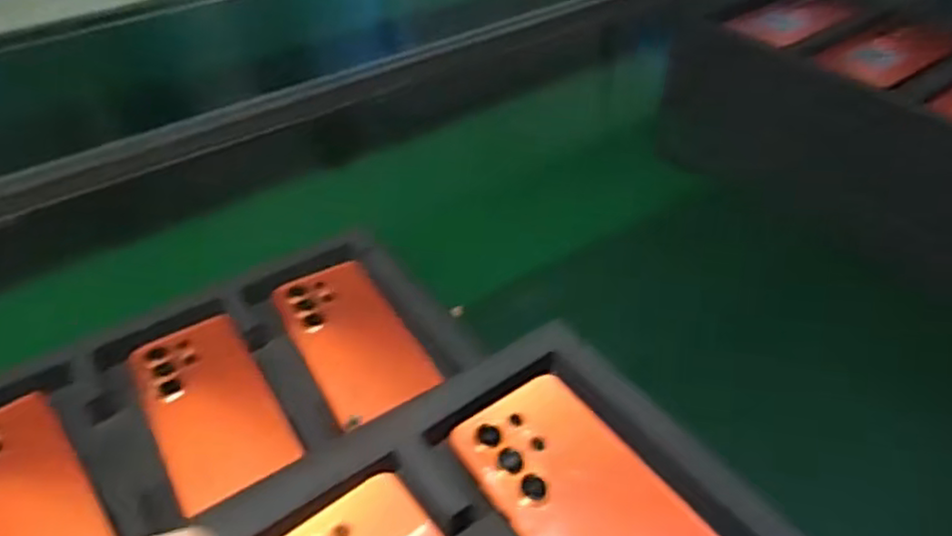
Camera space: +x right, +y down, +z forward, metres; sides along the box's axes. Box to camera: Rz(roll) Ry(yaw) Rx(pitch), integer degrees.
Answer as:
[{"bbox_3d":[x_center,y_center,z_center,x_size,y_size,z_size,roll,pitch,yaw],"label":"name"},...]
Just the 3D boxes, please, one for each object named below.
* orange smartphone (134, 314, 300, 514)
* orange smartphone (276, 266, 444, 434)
[{"bbox_3d":[-0.190,0.095,0.490,0.078,0.006,0.162,-25,48,-23],"label":"orange smartphone"},{"bbox_3d":[-0.097,0.051,0.540,0.082,0.012,0.166,-22,47,-20],"label":"orange smartphone"}]

